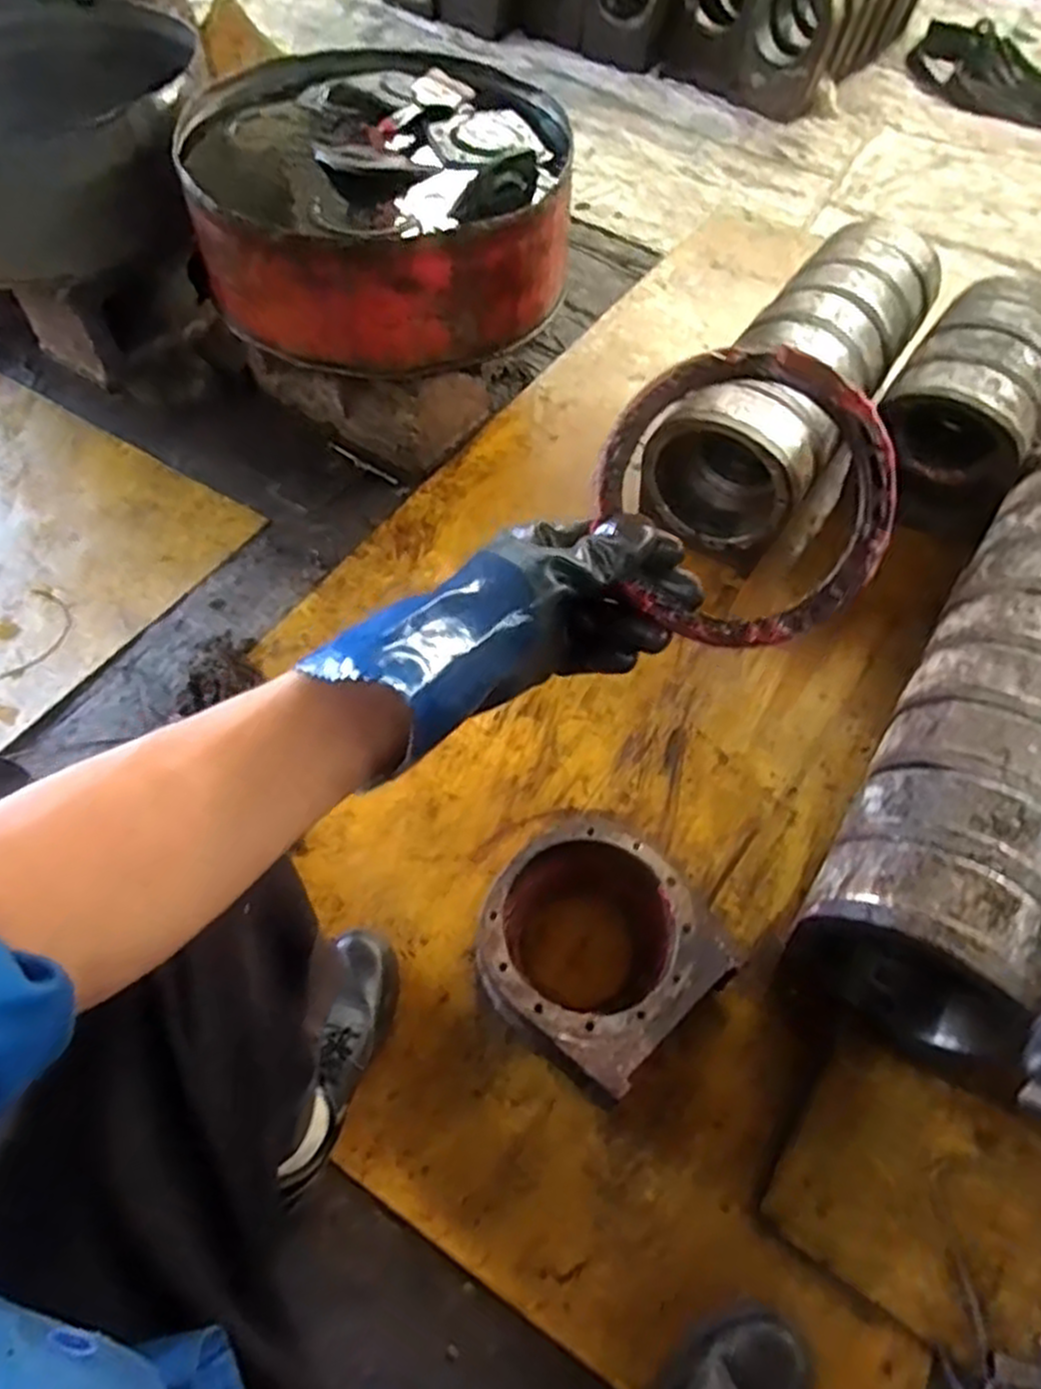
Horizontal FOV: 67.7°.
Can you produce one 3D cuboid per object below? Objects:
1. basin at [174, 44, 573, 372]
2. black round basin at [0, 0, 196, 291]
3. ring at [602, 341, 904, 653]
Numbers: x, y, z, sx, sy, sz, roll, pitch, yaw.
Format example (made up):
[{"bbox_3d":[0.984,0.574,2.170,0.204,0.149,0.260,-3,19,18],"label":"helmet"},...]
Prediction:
[{"bbox_3d":[-0.206,-0.724,1.147,0.517,0.198,0.524,2,57,-3],"label":"basin"},{"bbox_3d":[-0.765,-0.883,1.225,0.484,0.192,0.509,-13,59,-12],"label":"black round basin"},{"bbox_3d":[0.120,-0.105,0.417,0.154,0.011,0.153,25,98,3],"label":"ring"}]

